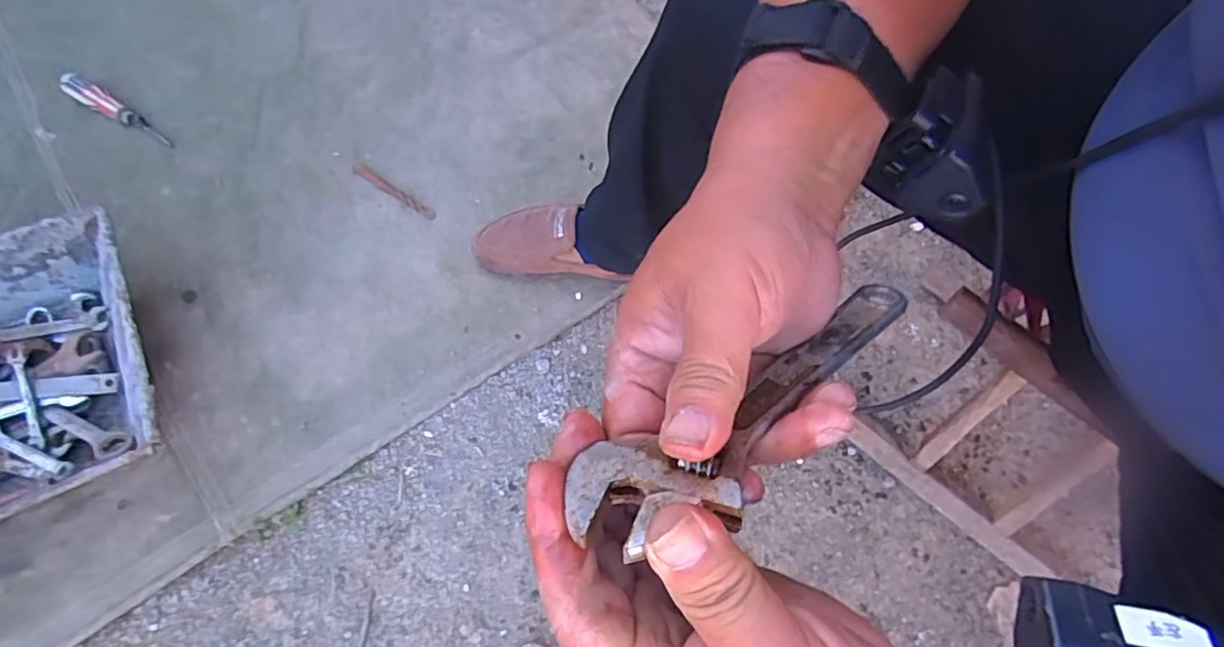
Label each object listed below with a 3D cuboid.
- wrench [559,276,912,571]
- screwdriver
[{"bbox_3d":[0.065,0.027,0.236,0.193,0.024,0.041,-26,72,-37],"label":"wrench"},{"bbox_3d":[-0.684,-0.293,0.828,0.192,0.031,0.033,31,68,13],"label":"screwdriver"}]

